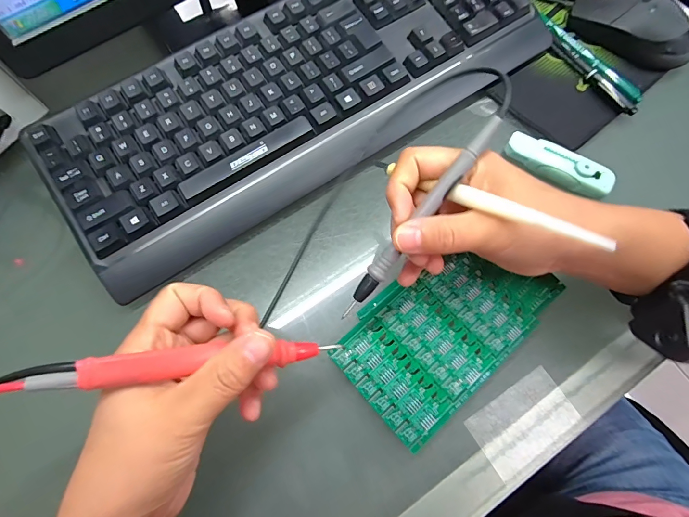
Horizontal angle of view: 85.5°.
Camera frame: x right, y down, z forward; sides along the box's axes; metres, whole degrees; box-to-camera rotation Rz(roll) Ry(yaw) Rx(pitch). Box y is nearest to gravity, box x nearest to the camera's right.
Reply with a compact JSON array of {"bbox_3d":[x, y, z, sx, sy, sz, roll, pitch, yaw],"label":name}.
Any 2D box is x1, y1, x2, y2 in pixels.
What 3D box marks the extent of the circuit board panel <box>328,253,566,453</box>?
[{"bbox_3d":[0.074,0.047,0.271,0.154,0.004,0.090,-40,76,-12],"label":"circuit board panel"}]

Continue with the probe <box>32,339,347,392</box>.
[{"bbox_3d":[-0.067,0.049,0.182,0.136,0.009,0.014,0,65,-25],"label":"probe"}]

